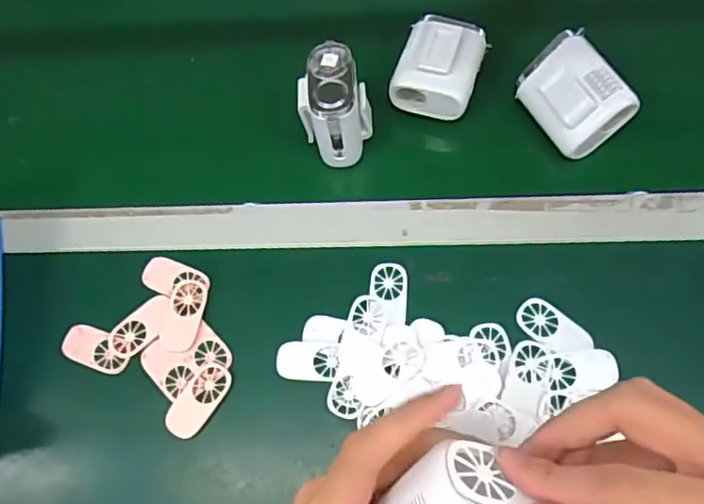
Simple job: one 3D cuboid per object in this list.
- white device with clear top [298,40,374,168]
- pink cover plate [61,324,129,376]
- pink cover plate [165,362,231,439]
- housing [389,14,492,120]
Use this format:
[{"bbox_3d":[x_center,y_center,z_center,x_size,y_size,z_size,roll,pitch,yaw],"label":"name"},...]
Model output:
[{"bbox_3d":[-0.012,-0.121,0.484,0.056,0.071,0.070,1,70,3],"label":"white device with clear top"},{"bbox_3d":[-0.203,0.077,0.463,0.055,0.004,0.029,19,76,9],"label":"pink cover plate"},{"bbox_3d":[-0.116,0.111,0.440,0.029,0.007,0.058,31,74,13],"label":"pink cover plate"},{"bbox_3d":[0.078,-0.166,0.505,0.072,0.036,0.095,19,72,9],"label":"housing"}]

